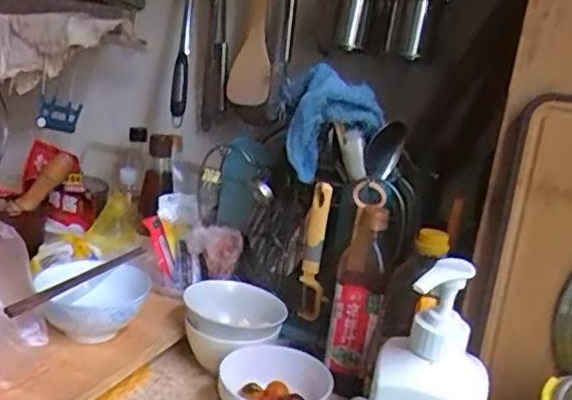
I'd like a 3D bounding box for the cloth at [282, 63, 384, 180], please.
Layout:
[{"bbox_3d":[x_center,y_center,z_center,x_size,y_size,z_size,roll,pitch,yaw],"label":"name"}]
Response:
[{"bbox_3d":[0.053,-0.090,0.743,0.121,0.133,0.052,9,16,5],"label":"cloth"}]

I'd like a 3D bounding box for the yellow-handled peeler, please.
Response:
[{"bbox_3d":[0.040,0.070,0.805,0.028,0.191,0.028,5,16,-9],"label":"yellow-handled peeler"}]

